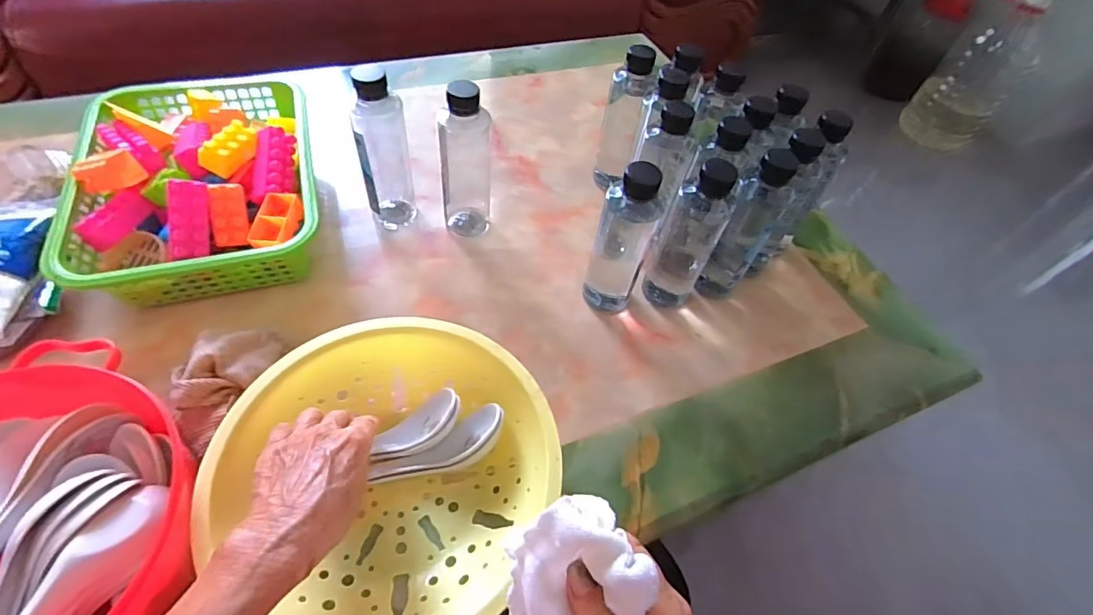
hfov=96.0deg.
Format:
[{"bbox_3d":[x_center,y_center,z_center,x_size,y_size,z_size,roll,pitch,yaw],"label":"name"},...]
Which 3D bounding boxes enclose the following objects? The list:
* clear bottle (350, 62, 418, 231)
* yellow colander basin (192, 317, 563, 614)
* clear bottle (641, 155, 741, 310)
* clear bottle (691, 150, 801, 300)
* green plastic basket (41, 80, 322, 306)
[{"bbox_3d":[-0.176,-0.162,0.528,0.055,0.172,0.045,-23,61,-21],"label":"clear bottle"},{"bbox_3d":[-0.121,0.127,0.393,0.235,0.069,0.238,2,55,-2],"label":"yellow colander basin"},{"bbox_3d":[0.136,-0.057,0.489,0.056,0.182,0.053,24,56,10],"label":"clear bottle"},{"bbox_3d":[0.205,-0.075,0.508,0.044,0.175,0.050,32,57,15],"label":"clear bottle"},{"bbox_3d":[-0.365,-0.143,0.529,0.216,0.082,0.289,-14,58,-16],"label":"green plastic basket"}]

